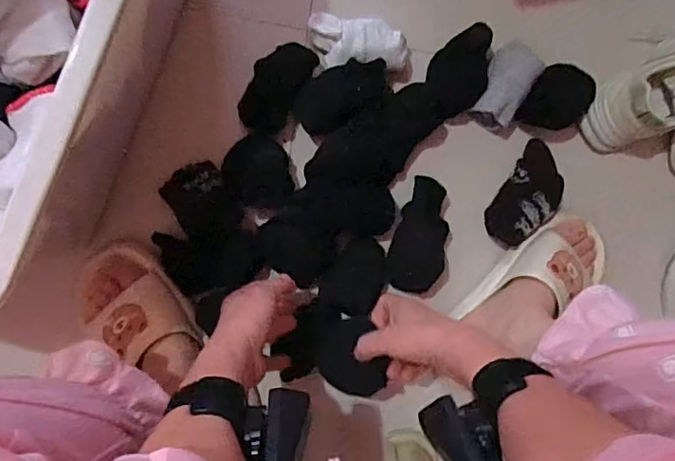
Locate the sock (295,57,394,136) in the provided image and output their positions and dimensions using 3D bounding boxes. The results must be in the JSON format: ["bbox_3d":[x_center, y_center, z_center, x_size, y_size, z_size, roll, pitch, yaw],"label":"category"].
[{"bbox_3d":[0.005,-0.155,0.622,0.108,0.029,0.061,-30,94,-6],"label":"sock"}]

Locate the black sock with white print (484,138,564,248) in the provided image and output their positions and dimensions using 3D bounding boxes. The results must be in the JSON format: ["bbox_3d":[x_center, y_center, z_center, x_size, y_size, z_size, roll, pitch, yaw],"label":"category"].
[{"bbox_3d":[0.228,-0.042,0.643,0.066,0.044,0.129,31,87,-6],"label":"black sock with white print"}]

